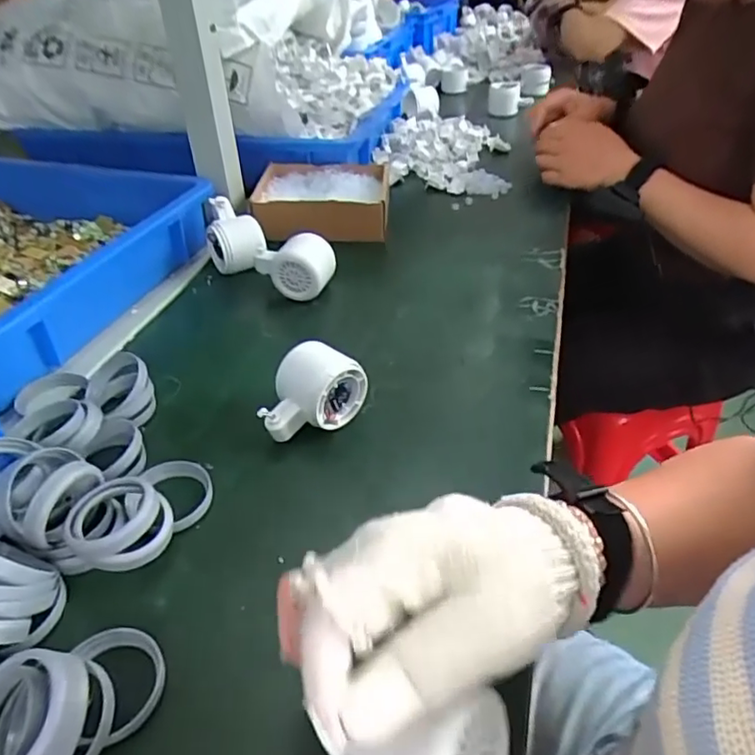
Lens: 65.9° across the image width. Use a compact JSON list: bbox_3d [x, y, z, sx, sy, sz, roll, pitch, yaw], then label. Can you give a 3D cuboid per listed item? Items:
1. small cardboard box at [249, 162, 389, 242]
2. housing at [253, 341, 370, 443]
[{"bbox_3d":[-0.072,-0.236,0.775,0.171,0.050,0.142,0,40,4],"label":"small cardboard box"},{"bbox_3d":[-0.055,0.015,0.461,0.087,0.061,0.048,-26,45,-26],"label":"housing"}]

